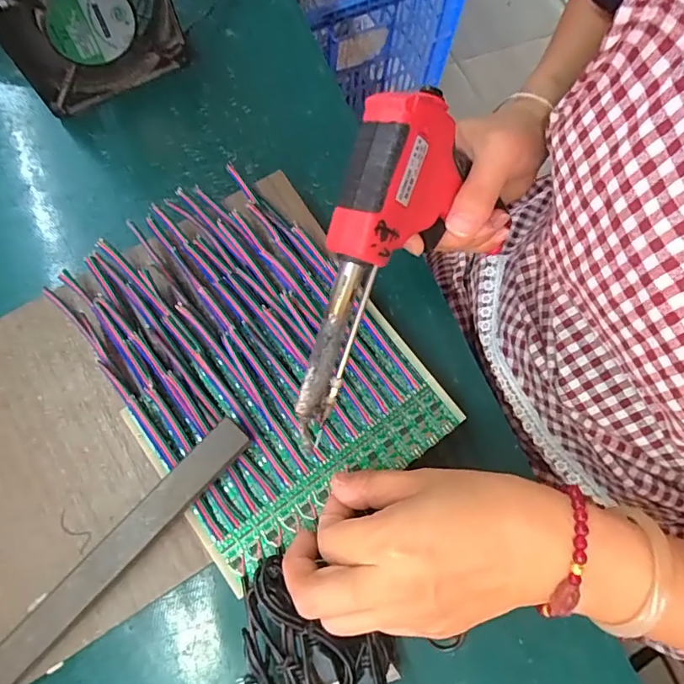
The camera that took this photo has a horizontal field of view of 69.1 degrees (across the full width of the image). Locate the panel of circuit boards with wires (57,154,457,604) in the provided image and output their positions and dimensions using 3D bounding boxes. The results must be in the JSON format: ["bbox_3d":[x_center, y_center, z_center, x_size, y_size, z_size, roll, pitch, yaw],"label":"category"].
[{"bbox_3d":[-0.059,0.004,0.304,0.160,0.032,0.220,-35,74,-11],"label":"panel of circuit boards with wires"}]

